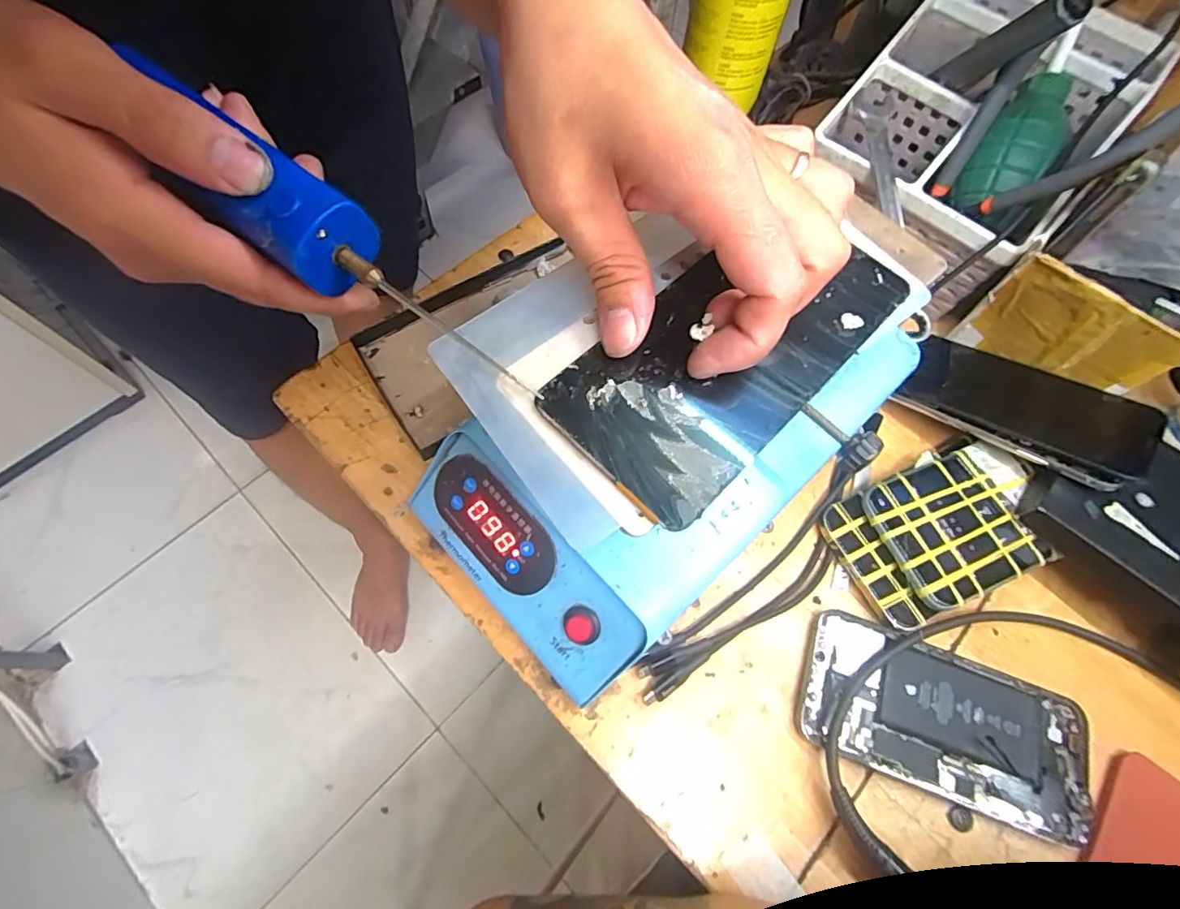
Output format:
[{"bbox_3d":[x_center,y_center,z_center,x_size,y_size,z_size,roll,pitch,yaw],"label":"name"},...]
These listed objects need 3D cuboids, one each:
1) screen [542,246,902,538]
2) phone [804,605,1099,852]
[{"bbox_3d":[0.055,-0.042,0.206,0.146,0.004,0.070,-41,76,-17],"label":"screen"},{"bbox_3d":[0.183,0.138,0.274,0.139,0.012,0.068,21,68,5],"label":"phone"}]

